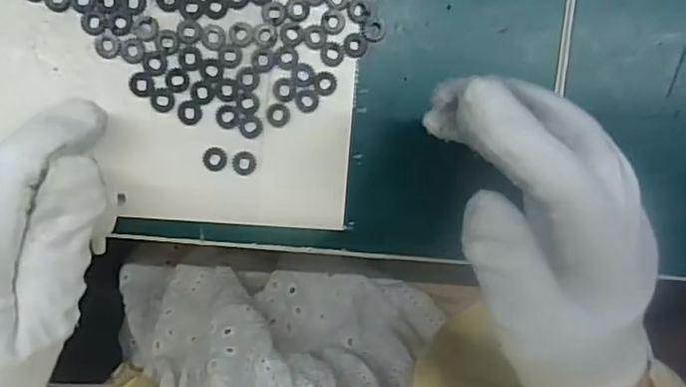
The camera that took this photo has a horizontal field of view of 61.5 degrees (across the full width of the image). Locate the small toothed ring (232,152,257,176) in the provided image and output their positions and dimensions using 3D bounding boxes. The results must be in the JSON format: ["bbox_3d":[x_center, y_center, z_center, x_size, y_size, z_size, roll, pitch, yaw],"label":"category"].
[{"bbox_3d":[-0.044,-0.013,0.254,0.011,0.004,0.011,-1,97,-5],"label":"small toothed ring"}]

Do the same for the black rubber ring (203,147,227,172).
[{"bbox_3d":[-0.056,-0.015,0.253,0.010,0.004,0.011,-1,97,-5],"label":"black rubber ring"}]

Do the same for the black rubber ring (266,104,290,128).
[{"bbox_3d":[-0.028,-0.034,0.253,0.010,0.004,0.010,-1,97,-5],"label":"black rubber ring"}]

